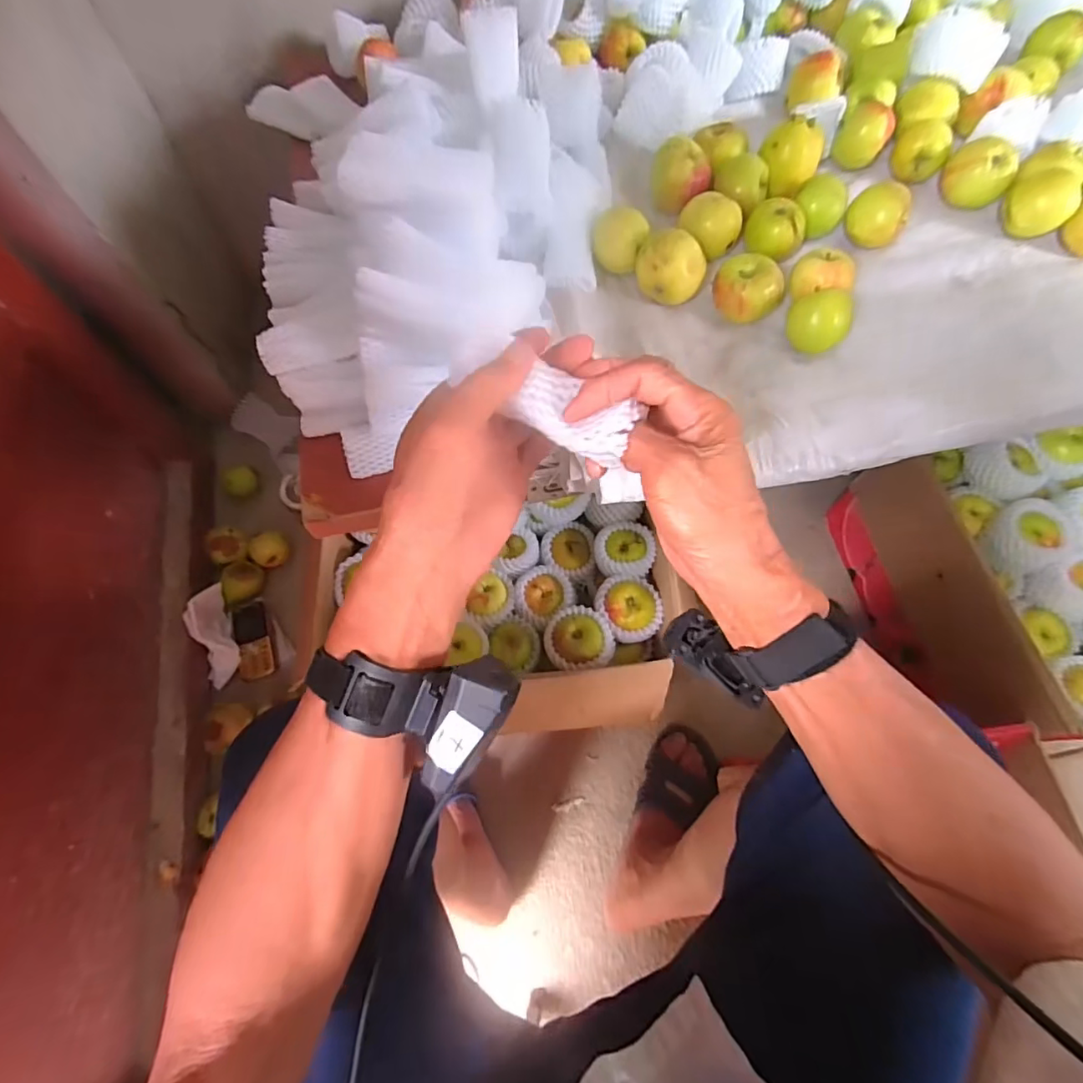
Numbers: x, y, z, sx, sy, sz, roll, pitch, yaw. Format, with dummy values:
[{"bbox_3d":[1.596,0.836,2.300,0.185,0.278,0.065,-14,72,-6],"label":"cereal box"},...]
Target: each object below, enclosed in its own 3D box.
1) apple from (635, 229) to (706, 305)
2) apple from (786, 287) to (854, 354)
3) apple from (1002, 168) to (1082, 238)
[{"bbox_3d":[0.131,-0.274,0.550,0.059,0.062,0.051,-19,68,-8],"label":"apple"},{"bbox_3d":[0.268,-0.213,0.525,0.058,0.044,0.046,31,70,13],"label":"apple"},{"bbox_3d":[0.541,-0.364,0.590,0.063,0.051,0.054,41,73,16],"label":"apple"}]

